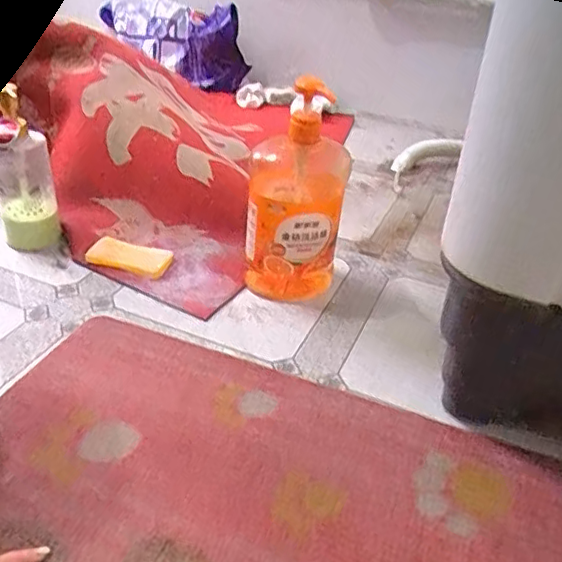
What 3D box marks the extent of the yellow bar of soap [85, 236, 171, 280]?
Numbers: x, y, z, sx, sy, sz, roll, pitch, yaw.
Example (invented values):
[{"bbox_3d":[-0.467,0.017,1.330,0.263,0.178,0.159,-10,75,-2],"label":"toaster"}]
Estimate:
[{"bbox_3d":[-0.205,-0.032,0.801,0.111,0.017,0.052,13,35,13],"label":"yellow bar of soap"}]

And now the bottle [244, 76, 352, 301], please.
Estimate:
[{"bbox_3d":[0.018,-0.102,0.716,0.112,0.259,0.084,8,34,5],"label":"bottle"}]

